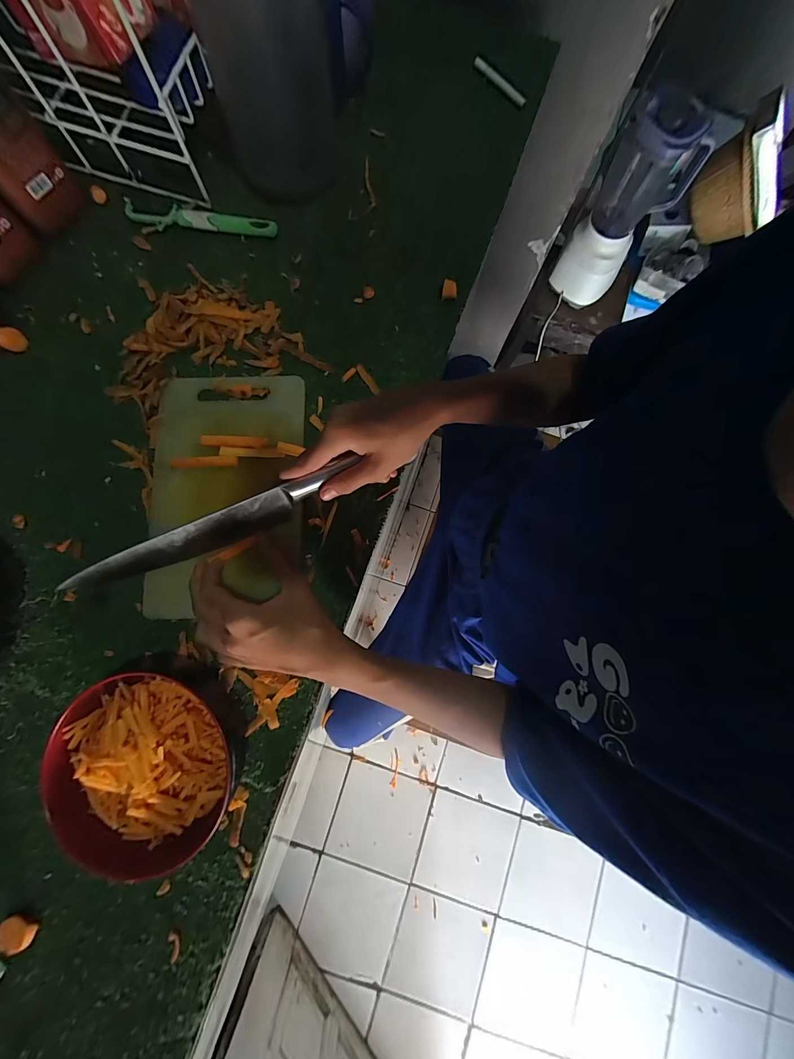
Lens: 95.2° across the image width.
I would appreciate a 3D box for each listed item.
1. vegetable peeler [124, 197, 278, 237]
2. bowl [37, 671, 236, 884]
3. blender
[{"bbox_3d":[-0.234,-0.363,0.424,0.184,0.011,0.030,10,80,1],"label":"vegetable peeler"},{"bbox_3d":[-0.207,0.191,0.294,0.121,0.063,0.141,-28,81,-6],"label":"bowl"},{"bbox_3d":[0.537,-0.752,0.863,0.144,0.375,0.178,45,81,6],"label":"blender"}]

